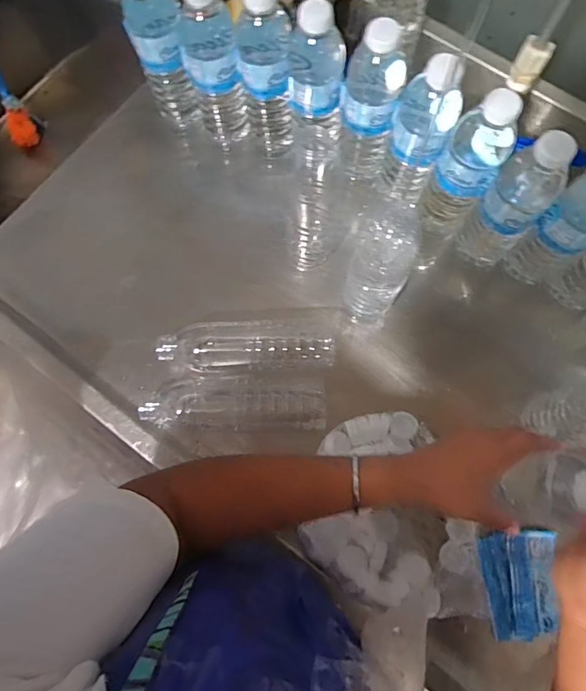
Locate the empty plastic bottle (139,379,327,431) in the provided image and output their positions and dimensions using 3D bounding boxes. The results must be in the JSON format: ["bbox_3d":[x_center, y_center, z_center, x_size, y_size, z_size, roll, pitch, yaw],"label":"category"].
[{"bbox_3d":[-0.066,0.066,0.523,0.202,0.055,0.056,3,75,0],"label":"empty plastic bottle"}]

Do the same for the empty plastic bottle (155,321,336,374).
[{"bbox_3d":[-0.054,-0.001,0.543,0.203,0.059,0.063,0,75,0],"label":"empty plastic bottle"}]

